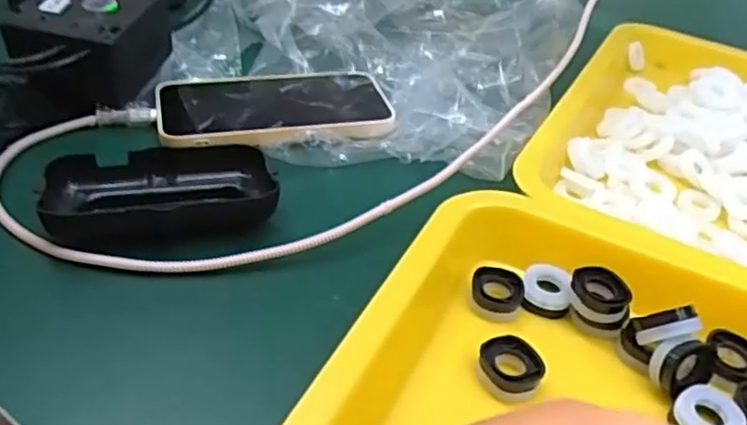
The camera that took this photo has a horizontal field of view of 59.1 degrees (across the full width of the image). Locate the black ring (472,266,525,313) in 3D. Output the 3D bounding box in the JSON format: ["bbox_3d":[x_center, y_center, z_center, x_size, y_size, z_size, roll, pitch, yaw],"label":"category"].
[{"bbox_3d":[0.059,0.036,0.311,0.024,0.008,0.021,4,37,-5],"label":"black ring"}]

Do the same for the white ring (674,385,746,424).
[{"bbox_3d":[0.135,0.079,0.263,0.027,0.004,0.024,-23,47,-34],"label":"white ring"}]

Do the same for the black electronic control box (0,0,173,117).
[{"bbox_3d":[-0.172,-0.103,0.403,0.072,0.048,0.079,8,37,0],"label":"black electronic control box"}]

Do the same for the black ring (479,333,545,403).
[{"bbox_3d":[0.057,0.064,0.274,0.027,0.010,0.023,11,37,4],"label":"black ring"}]

